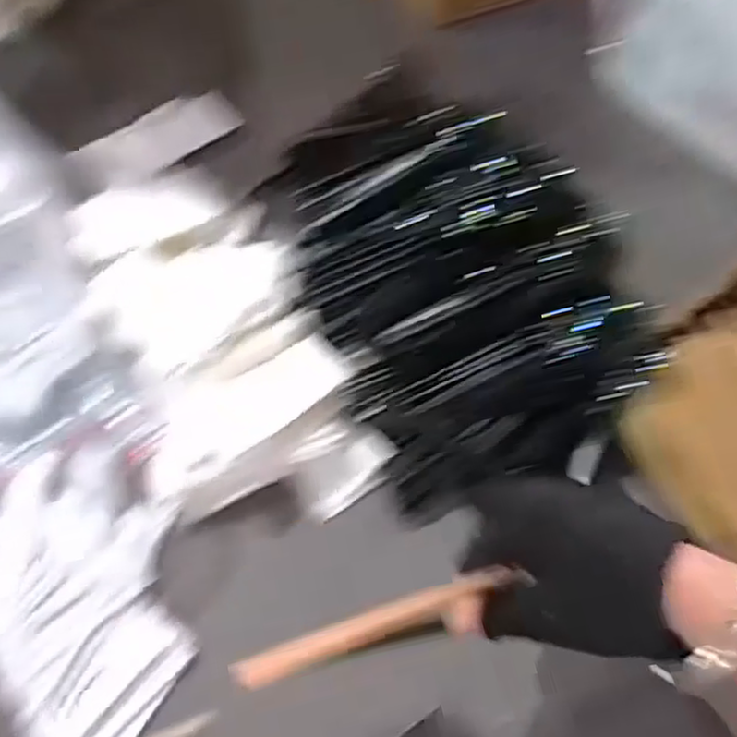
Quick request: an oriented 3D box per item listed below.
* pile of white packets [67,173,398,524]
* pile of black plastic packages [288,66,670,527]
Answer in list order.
[{"bbox_3d":[-0.115,-0.036,0.509,0.149,0.040,0.317,-24,68,-11],"label":"pile of white packets"},{"bbox_3d":[0.052,-0.087,0.509,0.201,0.072,0.389,-19,68,-9],"label":"pile of black plastic packages"}]

